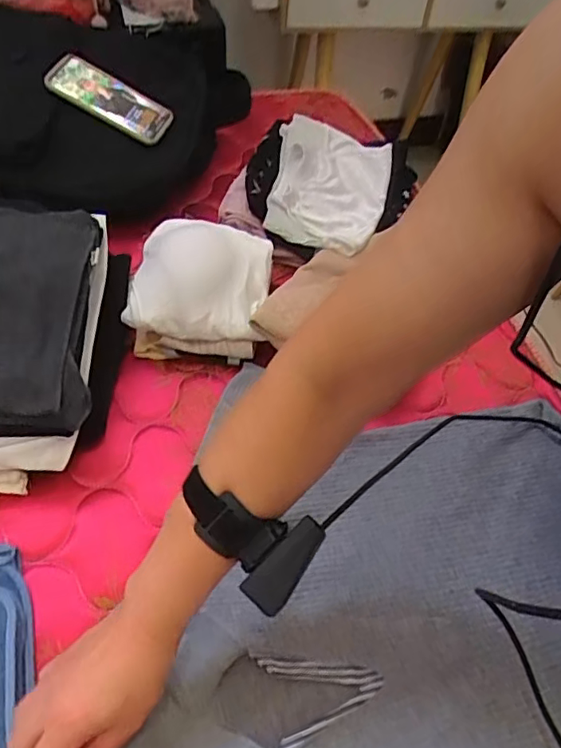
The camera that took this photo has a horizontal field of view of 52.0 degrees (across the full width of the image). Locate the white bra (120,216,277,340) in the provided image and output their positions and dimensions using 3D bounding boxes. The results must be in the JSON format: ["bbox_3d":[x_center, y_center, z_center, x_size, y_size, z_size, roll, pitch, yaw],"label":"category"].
[{"bbox_3d":[-0.093,-0.120,0.692,0.156,0.049,0.163,4,52,-3],"label":"white bra"}]

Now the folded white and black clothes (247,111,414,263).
[{"bbox_3d":[0.073,-0.279,0.842,0.237,0.038,0.264,11,52,3],"label":"folded white and black clothes"}]

